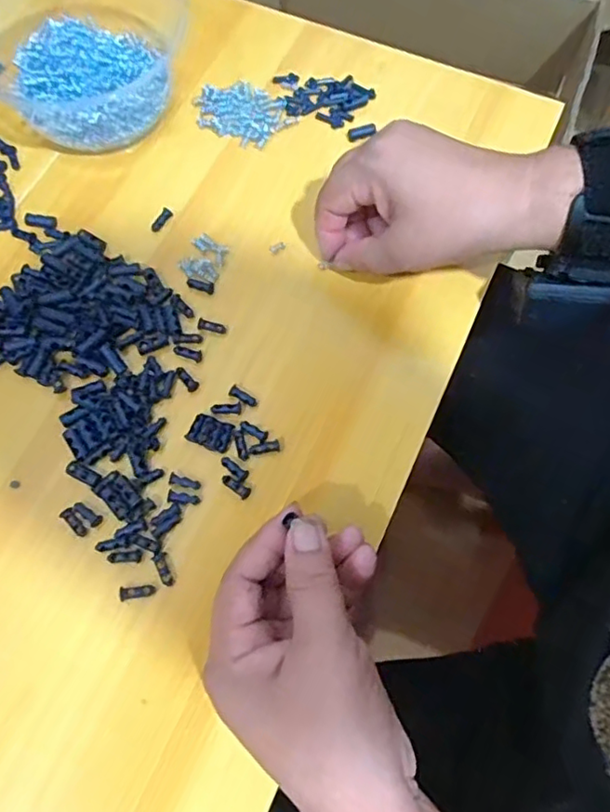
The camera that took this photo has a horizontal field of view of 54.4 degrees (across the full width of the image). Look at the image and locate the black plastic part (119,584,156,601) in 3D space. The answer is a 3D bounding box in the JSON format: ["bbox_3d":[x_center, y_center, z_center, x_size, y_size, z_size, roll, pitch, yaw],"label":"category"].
[{"bbox_3d":[-0.083,0.093,0.295,0.017,0.004,0.006,-7,69,-2],"label":"black plastic part"}]

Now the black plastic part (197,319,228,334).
[{"bbox_3d":[-0.055,-0.047,0.349,0.017,0.004,0.007,18,70,7],"label":"black plastic part"}]

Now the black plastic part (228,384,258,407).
[{"bbox_3d":[-0.034,-0.006,0.333,0.017,0.004,0.007,25,71,10],"label":"black plastic part"}]

